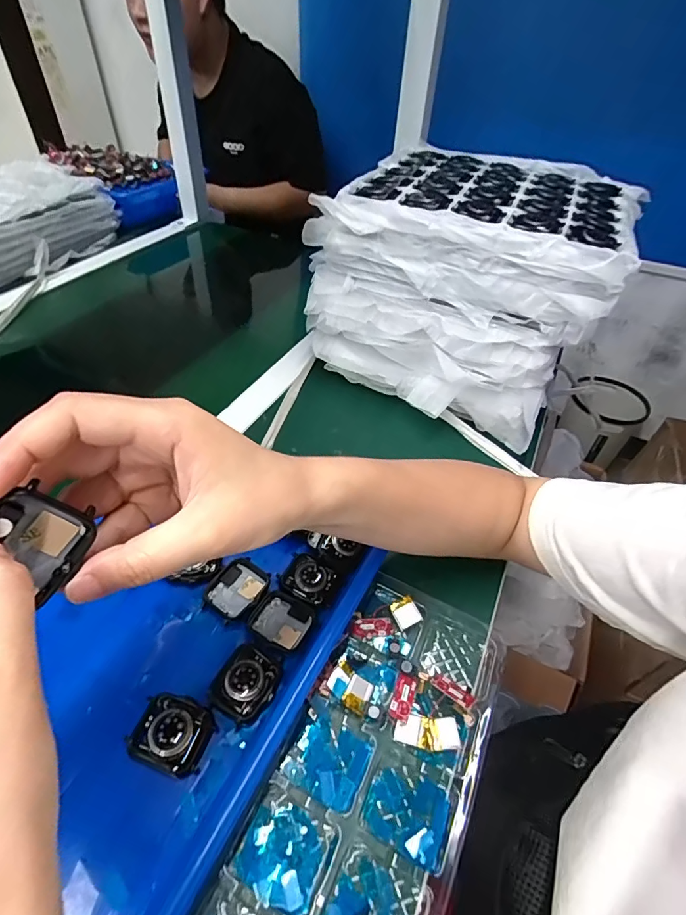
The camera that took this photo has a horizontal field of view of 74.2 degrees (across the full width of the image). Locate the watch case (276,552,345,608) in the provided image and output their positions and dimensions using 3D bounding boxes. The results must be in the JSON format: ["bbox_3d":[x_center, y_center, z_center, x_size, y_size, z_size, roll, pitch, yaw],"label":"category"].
[{"bbox_3d":[-0.025,0.093,0.348,0.044,0.004,0.035,24,51,14],"label":"watch case"}]

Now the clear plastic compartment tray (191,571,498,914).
[{"bbox_3d":[0.016,0.198,0.275,0.110,0.021,0.261,25,51,15],"label":"clear plastic compartment tray"}]

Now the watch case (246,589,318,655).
[{"bbox_3d":[-0.044,0.118,0.327,0.044,0.009,0.037,24,51,14],"label":"watch case"}]

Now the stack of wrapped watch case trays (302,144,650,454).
[{"bbox_3d":[0.161,-0.215,0.539,0.299,0.188,0.313,29,50,23],"label":"stack of wrapped watch case trays"}]

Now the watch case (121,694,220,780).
[{"bbox_3d":[-0.103,0.166,0.273,0.045,0.011,0.038,18,50,9],"label":"watch case"}]

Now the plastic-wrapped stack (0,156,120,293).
[{"bbox_3d":[-0.577,-0.391,0.743,0.279,0.081,0.334,23,48,18],"label":"plastic-wrapped stack"}]

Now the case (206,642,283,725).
[{"bbox_3d":[-0.063,0.145,0.295,0.038,0.008,0.042,25,51,15],"label":"case"}]

